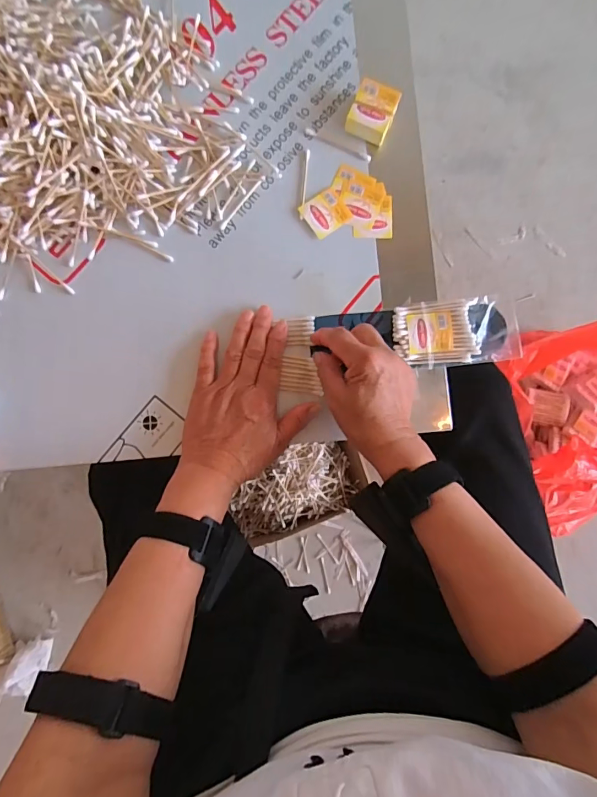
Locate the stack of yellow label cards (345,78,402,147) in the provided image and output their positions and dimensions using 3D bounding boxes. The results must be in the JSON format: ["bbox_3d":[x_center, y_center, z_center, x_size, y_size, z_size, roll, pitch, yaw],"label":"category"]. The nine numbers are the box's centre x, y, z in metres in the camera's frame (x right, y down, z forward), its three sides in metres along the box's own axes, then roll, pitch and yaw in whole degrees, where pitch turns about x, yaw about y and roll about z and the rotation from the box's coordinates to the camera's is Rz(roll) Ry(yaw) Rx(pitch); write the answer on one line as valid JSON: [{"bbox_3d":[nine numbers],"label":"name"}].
[{"bbox_3d":[0.074,-0.283,0.426,0.042,0.024,0.047,21,86,0],"label":"stack of yellow label cards"}]

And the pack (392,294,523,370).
[{"bbox_3d":[0.157,-0.067,0.423,0.123,0.010,0.066,-3,86,0],"label":"pack"}]

